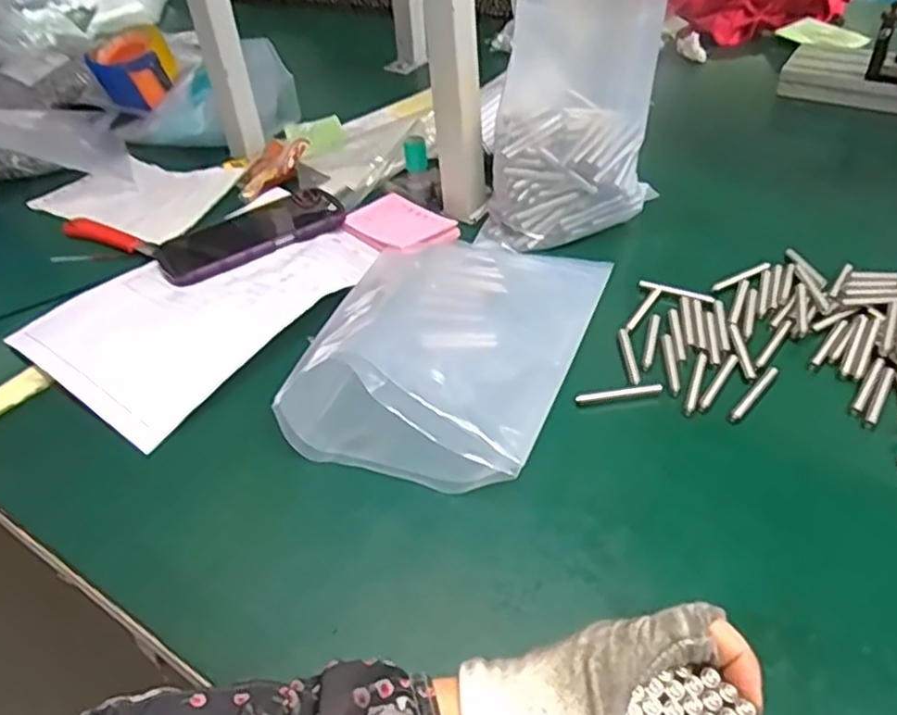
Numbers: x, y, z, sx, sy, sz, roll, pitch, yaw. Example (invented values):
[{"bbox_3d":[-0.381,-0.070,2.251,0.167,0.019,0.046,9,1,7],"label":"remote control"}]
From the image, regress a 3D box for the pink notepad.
[{"bbox_3d":[-0.043,-0.124,0.664,0.077,0.010,0.101,-33,48,-28],"label":"pink notepad"}]

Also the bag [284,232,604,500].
[{"bbox_3d":[0.008,-0.033,0.524,0.185,0.065,0.265,7,43,14],"label":"bag"}]

